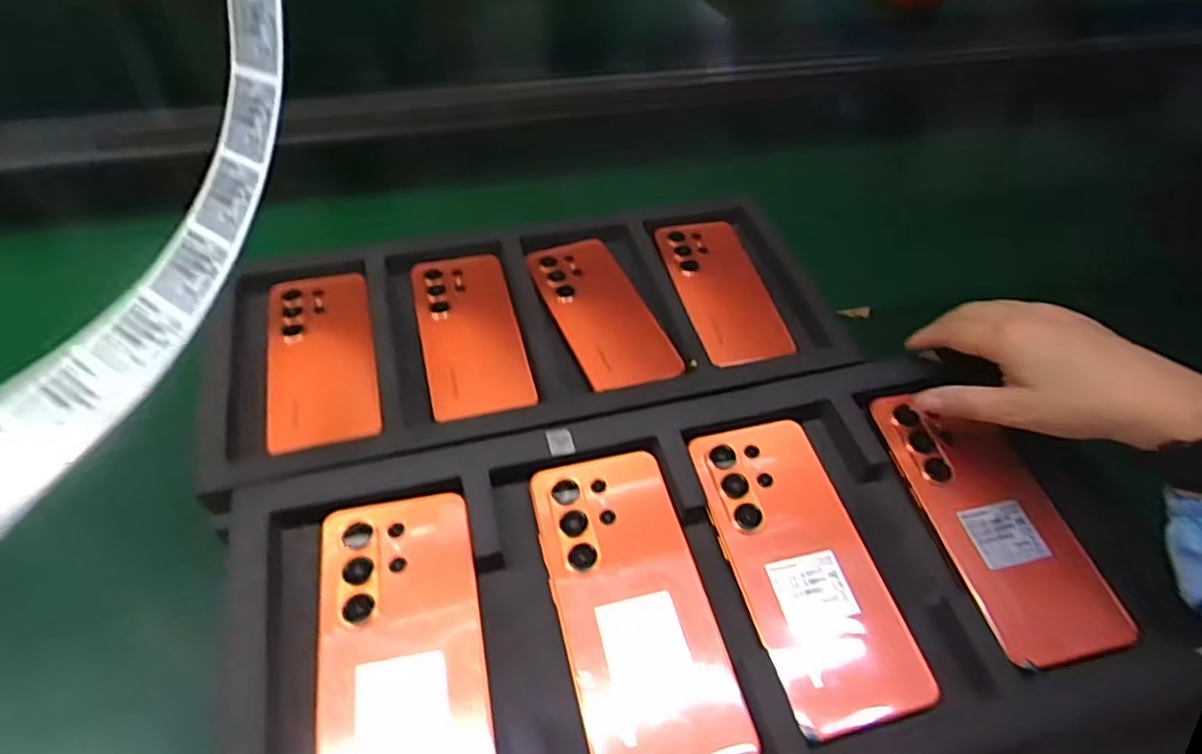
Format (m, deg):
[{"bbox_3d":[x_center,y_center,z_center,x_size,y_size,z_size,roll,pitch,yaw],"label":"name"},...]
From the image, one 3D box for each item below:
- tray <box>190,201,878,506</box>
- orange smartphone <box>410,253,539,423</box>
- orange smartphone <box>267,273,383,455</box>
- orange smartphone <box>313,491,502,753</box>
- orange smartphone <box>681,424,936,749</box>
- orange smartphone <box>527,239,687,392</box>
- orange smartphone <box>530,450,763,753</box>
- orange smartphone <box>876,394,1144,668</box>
[{"bbox_3d":[-0.051,-0.047,0.552,0.476,0.024,0.217,-12,53,-14],"label":"tray"},{"bbox_3d":[-0.106,-0.038,0.549,0.078,0.008,0.166,-10,53,-13],"label":"orange smartphone"},{"bbox_3d":[-0.215,-0.019,0.520,0.078,0.008,0.170,-11,53,-13],"label":"orange smartphone"},{"bbox_3d":[-0.096,0.137,0.326,0.080,0.009,0.168,-8,52,-11],"label":"orange smartphone"},{"bbox_3d":[0.112,0.099,0.373,0.077,0.007,0.170,-11,53,-13],"label":"orange smartphone"},{"bbox_3d":[-0.001,-0.058,0.566,0.077,0.007,0.175,-16,54,-17],"label":"orange smartphone"},{"bbox_3d":[0.017,0.117,0.351,0.077,0.011,0.167,-10,53,-13],"label":"orange smartphone"},{"bbox_3d":[0.230,0.078,0.398,0.082,0.011,0.169,-11,54,-14],"label":"orange smartphone"}]

